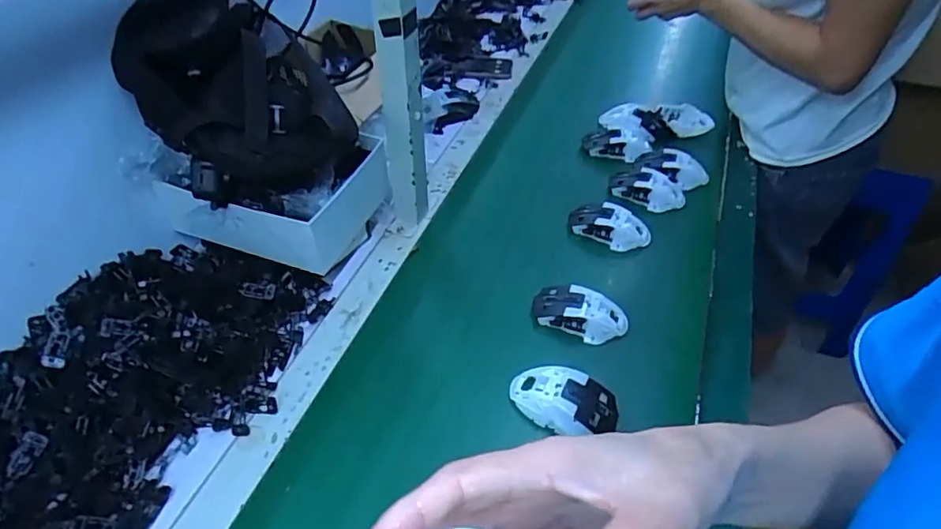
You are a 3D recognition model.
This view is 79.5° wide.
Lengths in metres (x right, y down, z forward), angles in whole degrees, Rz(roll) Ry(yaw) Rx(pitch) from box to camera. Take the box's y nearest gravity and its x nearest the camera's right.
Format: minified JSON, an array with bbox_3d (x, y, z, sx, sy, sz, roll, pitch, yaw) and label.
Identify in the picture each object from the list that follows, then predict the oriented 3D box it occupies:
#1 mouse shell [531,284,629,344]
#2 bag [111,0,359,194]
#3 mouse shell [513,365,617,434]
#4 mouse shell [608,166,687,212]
[{"bbox_3d":[0.134,0.059,0.692,0.117,0.036,0.066,14,47,13],"label":"mouse shell"},{"bbox_3d":[-0.271,-0.199,0.656,0.198,0.198,0.185,-35,55,-29],"label":"bag"},{"bbox_3d":[0.100,0.145,0.609,0.113,0.029,0.060,13,47,13],"label":"mouse shell"},{"bbox_3d":[0.268,-0.115,0.856,0.112,0.034,0.053,15,48,15],"label":"mouse shell"}]

